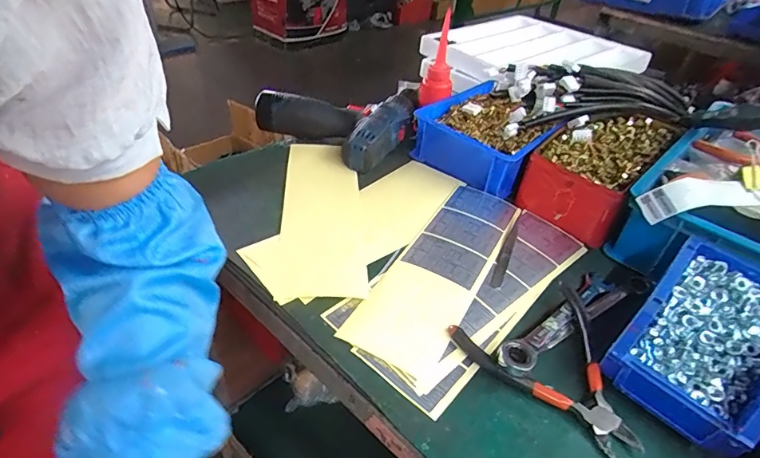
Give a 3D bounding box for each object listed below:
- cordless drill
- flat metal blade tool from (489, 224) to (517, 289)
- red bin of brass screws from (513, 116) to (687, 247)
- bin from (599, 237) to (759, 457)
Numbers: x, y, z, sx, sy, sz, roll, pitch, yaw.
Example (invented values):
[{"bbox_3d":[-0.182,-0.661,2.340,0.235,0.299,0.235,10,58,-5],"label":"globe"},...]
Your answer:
[{"bbox_3d":[-0.052,-0.164,0.633,0.194,0.050,0.162,22,42,19],"label":"cordless drill"},{"bbox_3d":[0.132,0.026,0.474,0.011,0.005,0.107,20,41,17],"label":"flat metal blade tool"},{"bbox_3d":[0.278,-0.082,0.575,0.113,0.071,0.236,32,46,28],"label":"red bin of brass screws"},{"bbox_3d":[0.265,0.085,0.366,0.101,0.057,0.159,34,47,30],"label":"bin"}]

